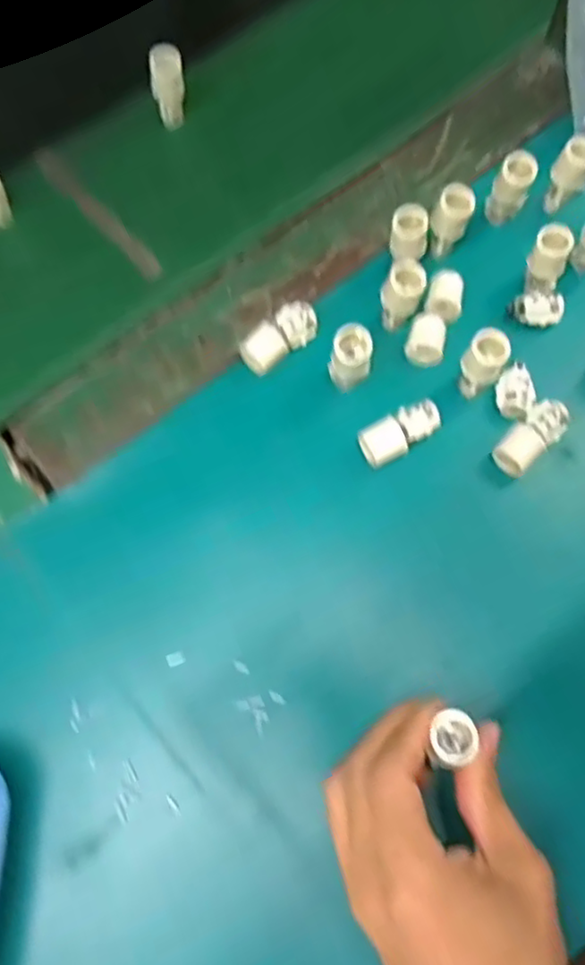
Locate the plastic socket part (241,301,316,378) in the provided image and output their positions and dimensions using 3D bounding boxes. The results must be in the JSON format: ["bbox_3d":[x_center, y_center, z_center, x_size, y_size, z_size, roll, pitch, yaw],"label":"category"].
[{"bbox_3d":[-0.007,-0.080,0.358,0.047,0.015,0.019,-40,73,-13],"label":"plastic socket part"}]

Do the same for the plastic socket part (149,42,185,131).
[{"bbox_3d":[-0.079,-0.254,0.421,0.021,0.045,0.017,-13,69,-4],"label":"plastic socket part"}]

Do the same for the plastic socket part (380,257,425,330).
[{"bbox_3d":[0.058,-0.098,0.351,0.021,0.040,0.019,15,70,7],"label":"plastic socket part"}]

